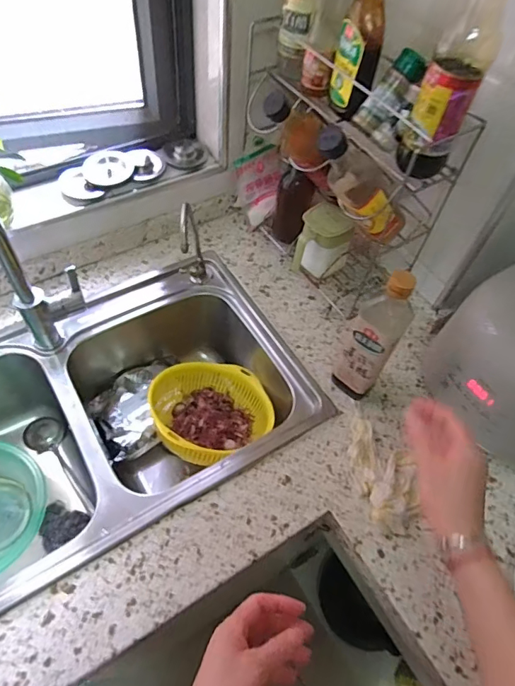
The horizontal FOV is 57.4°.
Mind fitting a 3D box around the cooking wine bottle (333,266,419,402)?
[{"bbox_3d":[0.159,-0.002,0.656,0.064,0.249,0.051,28,57,13],"label":"cooking wine bottle"}]

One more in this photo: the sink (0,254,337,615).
[{"bbox_3d":[-0.302,0.176,0.773,0.738,0.226,0.406,-26,62,-22],"label":"sink"}]

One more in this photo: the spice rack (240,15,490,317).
[{"bbox_3d":[0.111,-0.262,0.769,0.158,0.348,0.343,-29,63,-22],"label":"spice rack"}]

